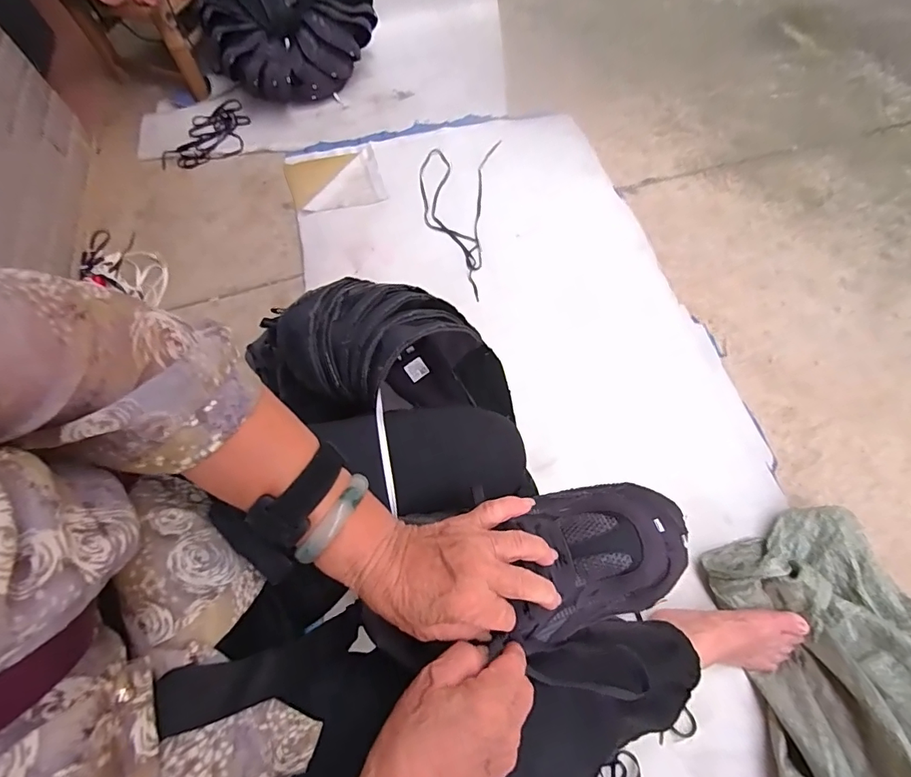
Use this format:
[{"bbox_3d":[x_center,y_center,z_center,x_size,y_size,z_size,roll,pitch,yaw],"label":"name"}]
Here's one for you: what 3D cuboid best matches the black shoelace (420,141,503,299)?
[{"bbox_3d":[-0.013,-0.413,1.109,0.177,0.015,0.463,5,63,3],"label":"black shoelace"}]

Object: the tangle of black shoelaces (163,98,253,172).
[{"bbox_3d":[-0.662,-0.663,1.247,0.259,0.030,0.177,-34,68,-15],"label":"tangle of black shoelaces"}]

